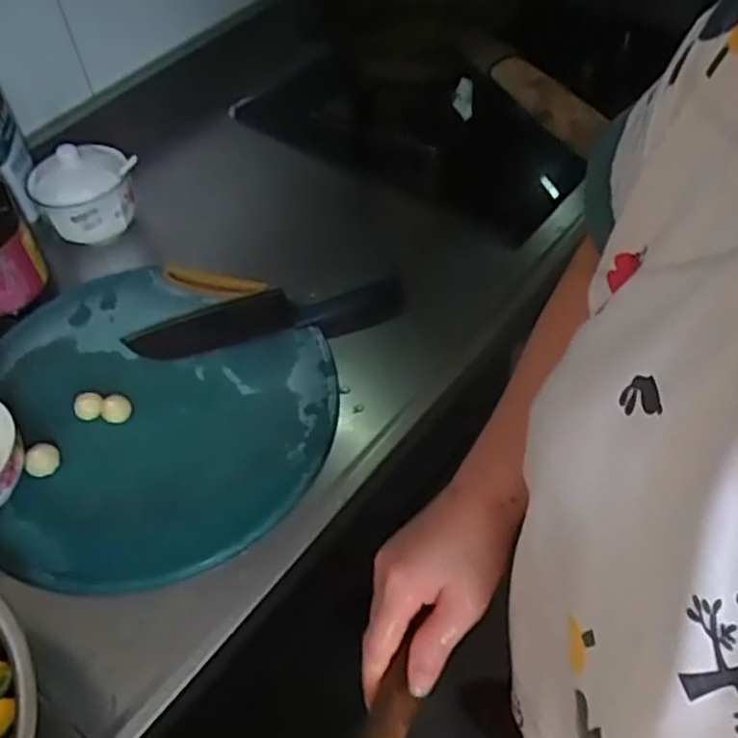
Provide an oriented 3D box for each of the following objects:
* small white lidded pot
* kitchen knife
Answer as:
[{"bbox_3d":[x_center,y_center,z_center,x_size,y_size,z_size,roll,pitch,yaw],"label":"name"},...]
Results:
[{"bbox_3d":[-0.314,-0.200,0.822,0.099,0.090,0.105,-2,51,2],"label":"small white lidded pot"},{"bbox_3d":[-0.100,-0.053,0.745,0.272,0.015,0.068,-11,51,-5],"label":"kitchen knife"}]

